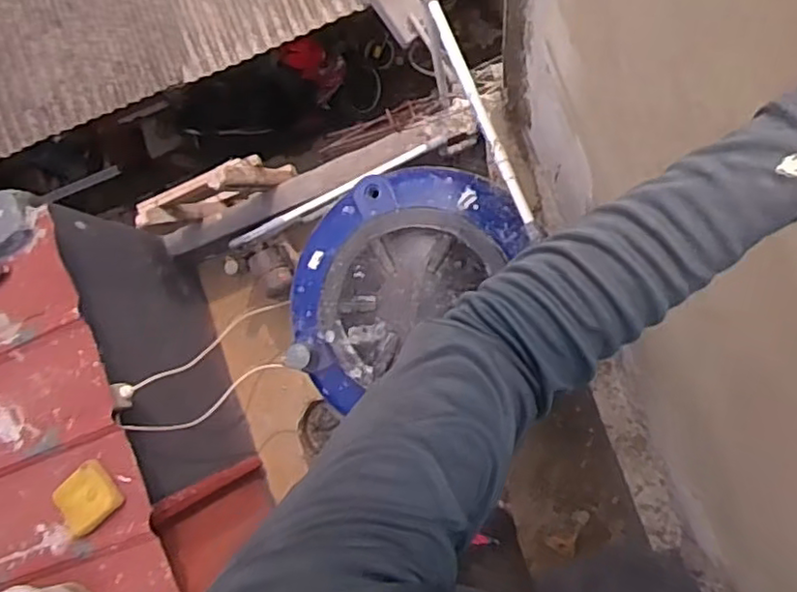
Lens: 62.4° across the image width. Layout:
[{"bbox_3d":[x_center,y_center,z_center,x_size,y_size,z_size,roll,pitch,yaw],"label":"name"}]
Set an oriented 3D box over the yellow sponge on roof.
[{"bbox_3d":[-0.756,0.491,1.585,0.168,0.039,0.140,-42,83,3],"label":"yellow sponge on roof"}]

